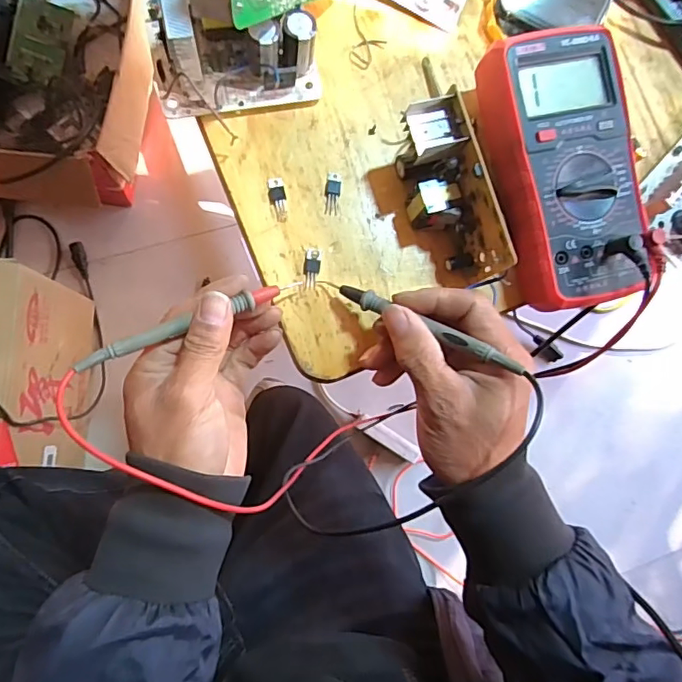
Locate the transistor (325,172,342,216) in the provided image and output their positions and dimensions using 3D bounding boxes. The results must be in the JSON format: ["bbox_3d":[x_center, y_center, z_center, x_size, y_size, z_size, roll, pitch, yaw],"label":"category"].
[{"bbox_3d":[-0.005,-0.104,0.368,0.010,0.004,0.030,7,83,-7],"label":"transistor"}]

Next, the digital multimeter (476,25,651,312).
[{"bbox_3d":[0.153,-0.113,0.359,0.091,0.043,0.181,-11,86,-9],"label":"digital multimeter"}]

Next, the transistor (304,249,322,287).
[{"bbox_3d":[-0.019,-0.050,0.361,0.011,0.004,0.027,6,83,-7],"label":"transistor"}]

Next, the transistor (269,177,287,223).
[{"bbox_3d":[-0.043,-0.098,0.363,0.012,0.004,0.031,-5,85,-8],"label":"transistor"}]

